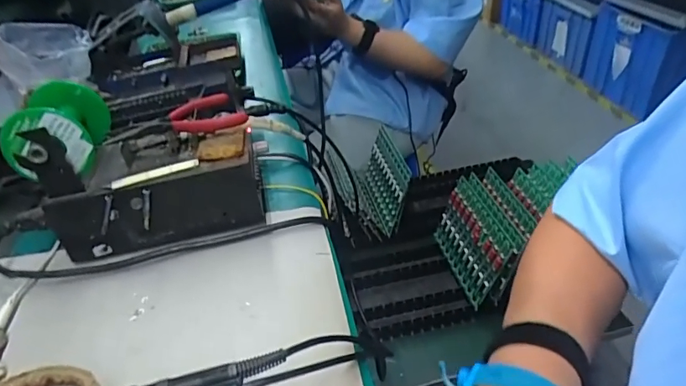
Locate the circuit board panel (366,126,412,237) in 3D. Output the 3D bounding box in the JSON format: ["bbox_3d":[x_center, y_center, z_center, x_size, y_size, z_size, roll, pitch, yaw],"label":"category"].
[{"bbox_3d":[0.075,-0.027,0.841,0.012,0.113,0.160,4,39,-20],"label":"circuit board panel"}]

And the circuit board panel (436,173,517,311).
[{"bbox_3d":[0.185,0.071,0.711,0.014,0.114,0.156,4,34,-20],"label":"circuit board panel"}]

